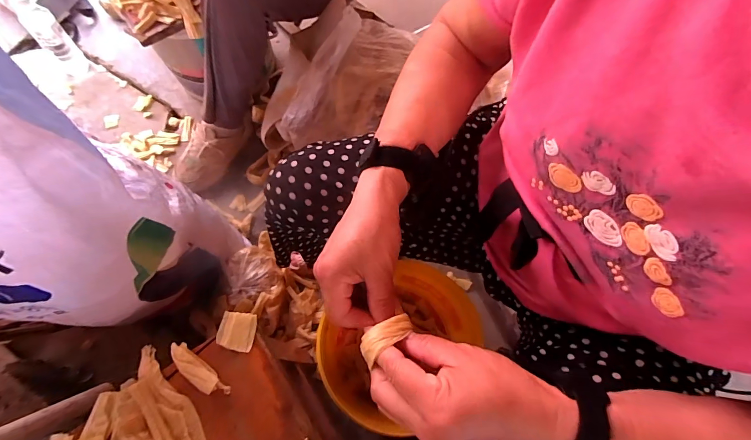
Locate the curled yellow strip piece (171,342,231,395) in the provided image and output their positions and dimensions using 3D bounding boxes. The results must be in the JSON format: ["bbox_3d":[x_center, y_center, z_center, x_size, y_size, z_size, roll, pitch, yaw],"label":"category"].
[{"bbox_3d":[-0.174,0.148,0.347,0.070,0.011,0.020,39,73,11],"label":"curled yellow strip piece"}]

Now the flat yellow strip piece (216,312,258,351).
[{"bbox_3d":[-0.142,0.113,0.362,0.036,0.004,0.036,7,70,0],"label":"flat yellow strip piece"}]

